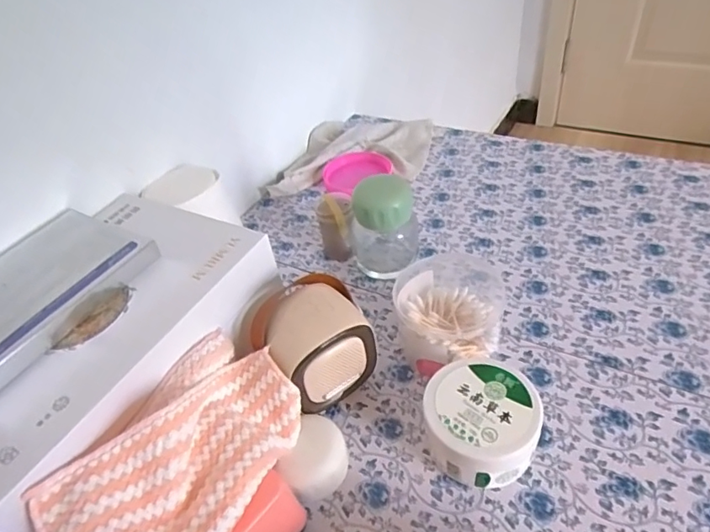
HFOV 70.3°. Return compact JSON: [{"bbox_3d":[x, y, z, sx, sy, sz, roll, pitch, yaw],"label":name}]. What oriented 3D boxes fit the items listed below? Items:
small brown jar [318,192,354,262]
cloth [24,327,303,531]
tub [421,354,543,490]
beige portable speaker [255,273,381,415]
[{"bbox_3d":[-0.023,-0.049,0.623,0.043,0.079,0.041,-7,42,2],"label":"small brown jar"},{"bbox_3d":[-0.121,0.146,0.360,0.111,0.068,0.207,17,49,25],"label":"cloth"},{"bbox_3d":[0.106,0.128,0.416,0.081,0.060,0.086,-5,43,5],"label":"tub"},{"bbox_3d":[-0.035,0.076,0.466,0.097,0.103,0.082,-32,47,-22],"label":"beige portable speaker"}]

